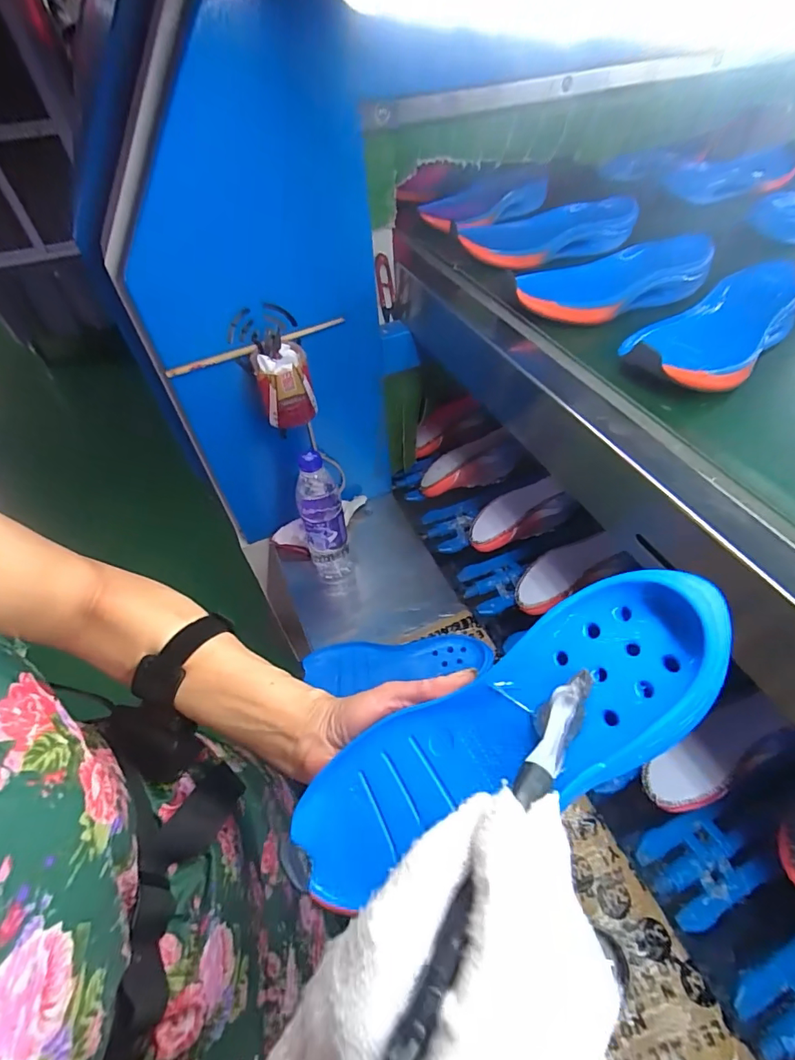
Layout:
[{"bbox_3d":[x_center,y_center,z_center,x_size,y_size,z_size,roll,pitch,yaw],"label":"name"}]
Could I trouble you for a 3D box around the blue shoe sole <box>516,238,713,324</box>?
[{"bbox_3d":[0.231,-0.270,0.508,0.218,0.042,0.088,-7,48,-5],"label":"blue shoe sole"}]

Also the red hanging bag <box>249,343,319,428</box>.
[{"bbox_3d":[-0.143,-0.180,0.597,0.065,0.088,0.061,-21,51,-17],"label":"red hanging bag"}]

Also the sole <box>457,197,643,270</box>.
[{"bbox_3d":[0.191,-0.384,0.614,0.224,0.051,0.103,-12,49,-10],"label":"sole"}]

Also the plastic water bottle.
[{"bbox_3d":[-0.109,0.004,0.717,0.067,0.276,0.060,-10,49,-8],"label":"plastic water bottle"}]

